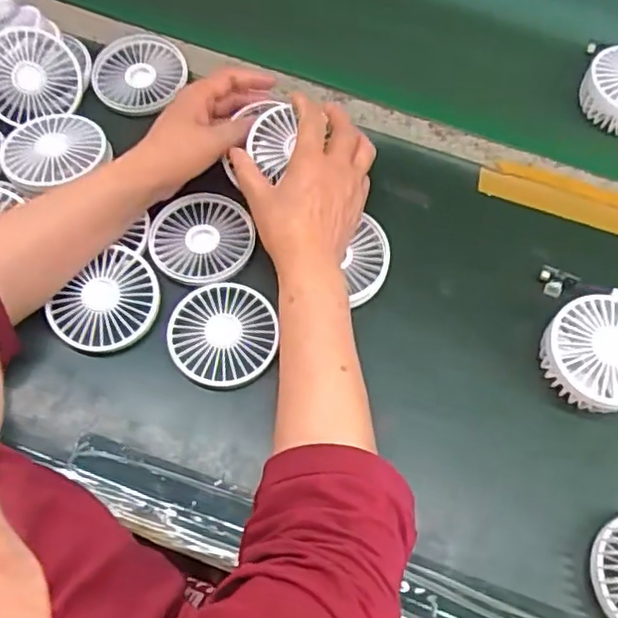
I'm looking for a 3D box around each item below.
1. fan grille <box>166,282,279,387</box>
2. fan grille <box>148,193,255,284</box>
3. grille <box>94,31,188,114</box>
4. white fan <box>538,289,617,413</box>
[{"bbox_3d":[-0.071,0.018,0.505,0.080,0.006,0.083,1,65,-4],"label":"fan grille"},{"bbox_3d":[-0.092,-0.059,0.542,0.085,0.019,0.085,1,63,-3],"label":"fan grille"},{"bbox_3d":[-0.165,-0.226,0.615,0.085,0.019,0.094,2,65,-3],"label":"grille"},{"bbox_3d":[0.233,0.035,0.498,0.095,0.041,0.089,-25,69,-15],"label":"white fan"}]

